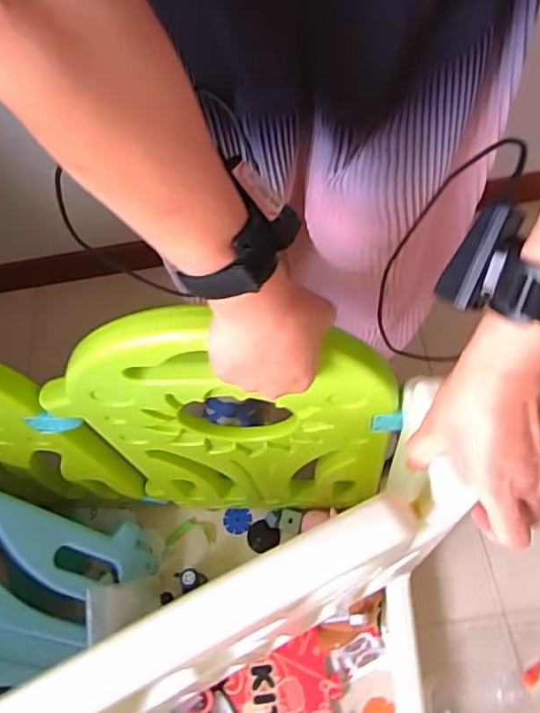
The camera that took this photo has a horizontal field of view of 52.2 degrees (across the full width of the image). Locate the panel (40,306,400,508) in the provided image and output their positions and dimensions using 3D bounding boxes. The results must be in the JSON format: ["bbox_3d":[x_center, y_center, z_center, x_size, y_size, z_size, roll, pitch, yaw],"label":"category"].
[{"bbox_3d":[-0.036,0.104,0.669,0.353,0.547,0.024,1,62,4],"label":"panel"}]

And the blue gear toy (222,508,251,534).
[{"bbox_3d":[-0.056,0.282,0.944,0.048,0.014,0.041,-2,61,2],"label":"blue gear toy"}]

